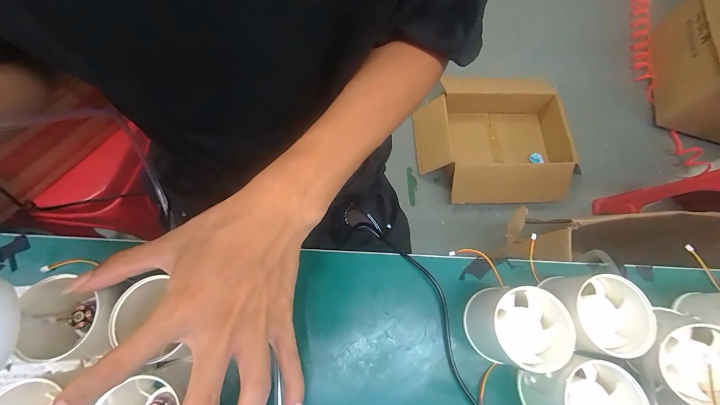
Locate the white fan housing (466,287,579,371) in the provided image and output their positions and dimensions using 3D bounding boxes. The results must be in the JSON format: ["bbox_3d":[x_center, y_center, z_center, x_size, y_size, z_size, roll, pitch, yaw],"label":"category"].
[{"bbox_3d":[0.110,0.088,0.218,0.051,0.048,0.051,1,71,-2],"label":"white fan housing"}]

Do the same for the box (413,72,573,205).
[{"bbox_3d":[0.457,-0.203,1.075,0.506,0.118,0.437,-2,71,-3],"label":"box"}]

